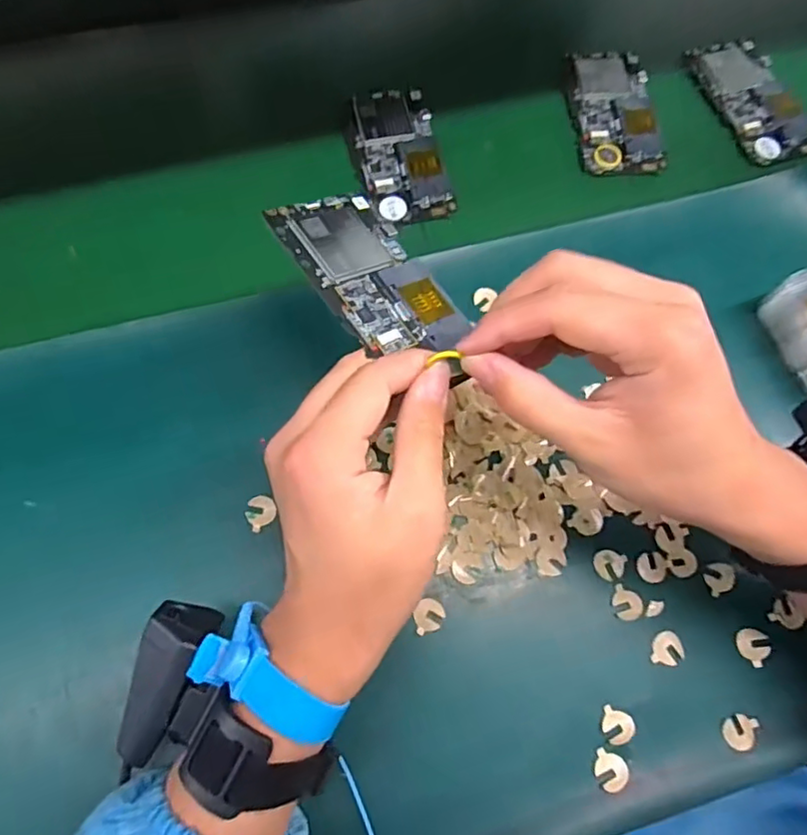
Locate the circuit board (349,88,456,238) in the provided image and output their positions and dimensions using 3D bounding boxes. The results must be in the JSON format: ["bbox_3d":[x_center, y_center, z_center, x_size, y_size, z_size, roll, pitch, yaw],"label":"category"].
[{"bbox_3d":[-0.002,-0.201,0.452,0.060,0.010,0.127,-11,71,-6],"label":"circuit board"}]

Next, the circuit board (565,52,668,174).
[{"bbox_3d":[0.169,-0.248,0.470,0.066,0.007,0.123,-2,71,-3],"label":"circuit board"}]

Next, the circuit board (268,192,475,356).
[{"bbox_3d":[-0.016,-0.074,0.301,0.065,0.005,0.104,-28,76,-33],"label":"circuit board"}]

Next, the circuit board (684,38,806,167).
[{"bbox_3d":[0.284,-0.263,0.479,0.065,0.012,0.126,-16,72,-8],"label":"circuit board"}]

